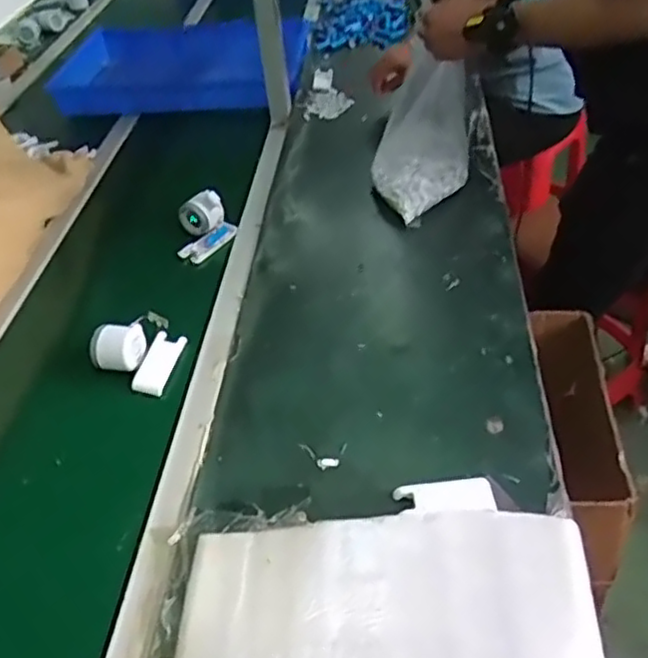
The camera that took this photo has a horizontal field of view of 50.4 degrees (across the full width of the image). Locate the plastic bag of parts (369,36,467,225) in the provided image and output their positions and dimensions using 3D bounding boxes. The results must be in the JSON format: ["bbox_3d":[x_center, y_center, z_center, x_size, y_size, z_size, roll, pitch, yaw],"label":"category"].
[{"bbox_3d":[0.151,-0.325,1.118,0.137,0.215,0.149,-27,46,-23],"label":"plastic bag of parts"}]

